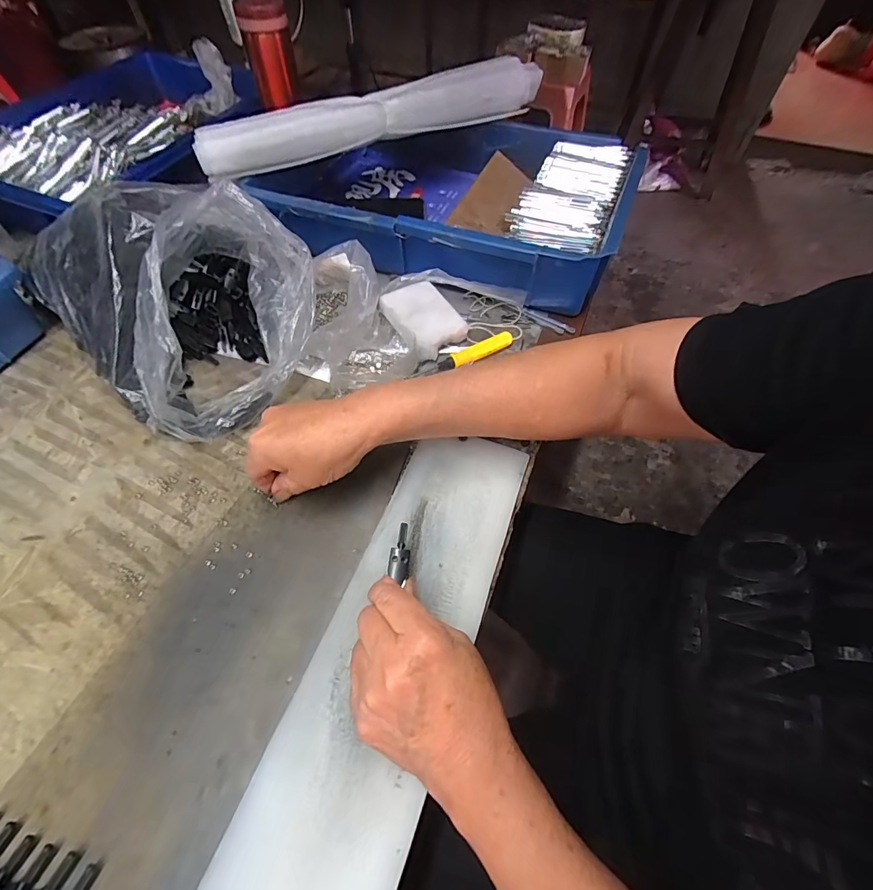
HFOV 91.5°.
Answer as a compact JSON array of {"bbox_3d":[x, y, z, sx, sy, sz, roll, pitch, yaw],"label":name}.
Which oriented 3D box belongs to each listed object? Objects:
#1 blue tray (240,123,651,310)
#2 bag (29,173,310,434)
[{"bbox_3d":[0.011,-0.312,0.533,0.418,0.082,0.274,18,57,11],"label":"blue tray"},{"bbox_3d":[-0.248,-0.147,0.405,0.265,0.137,0.189,34,60,22],"label":"bag"}]

